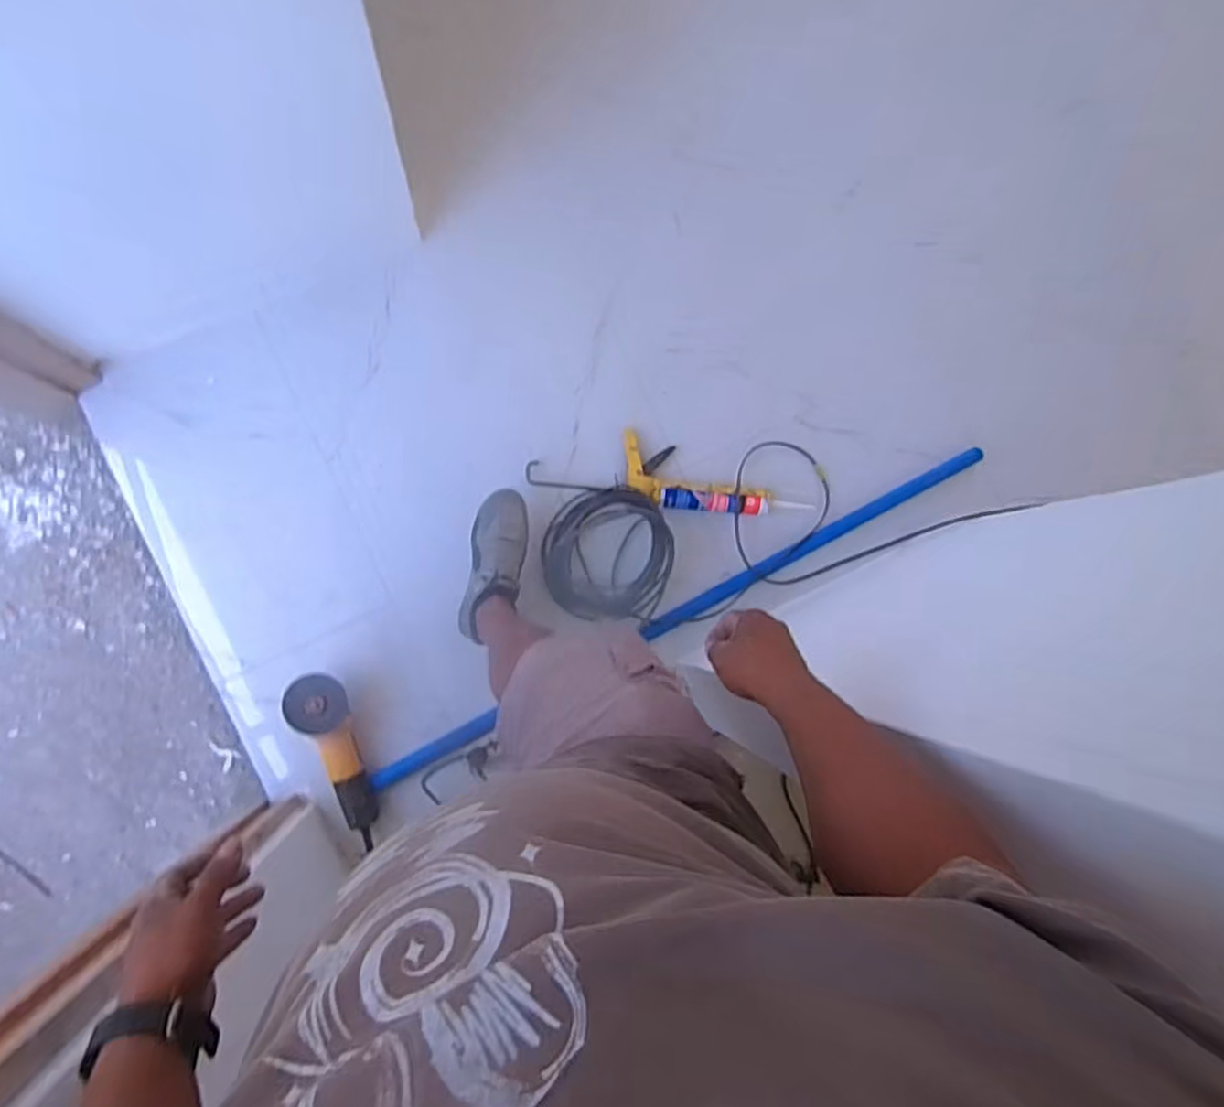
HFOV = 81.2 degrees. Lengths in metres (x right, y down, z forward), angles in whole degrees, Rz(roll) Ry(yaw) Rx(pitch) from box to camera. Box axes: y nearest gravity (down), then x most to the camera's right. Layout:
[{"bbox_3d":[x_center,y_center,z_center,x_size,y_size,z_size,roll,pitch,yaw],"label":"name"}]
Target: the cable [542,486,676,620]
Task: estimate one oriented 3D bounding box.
[{"bbox_3d":[-0.006,-0.001,1.319,0.235,0.038,0.240,-2,88,-6],"label":"cable"}]

